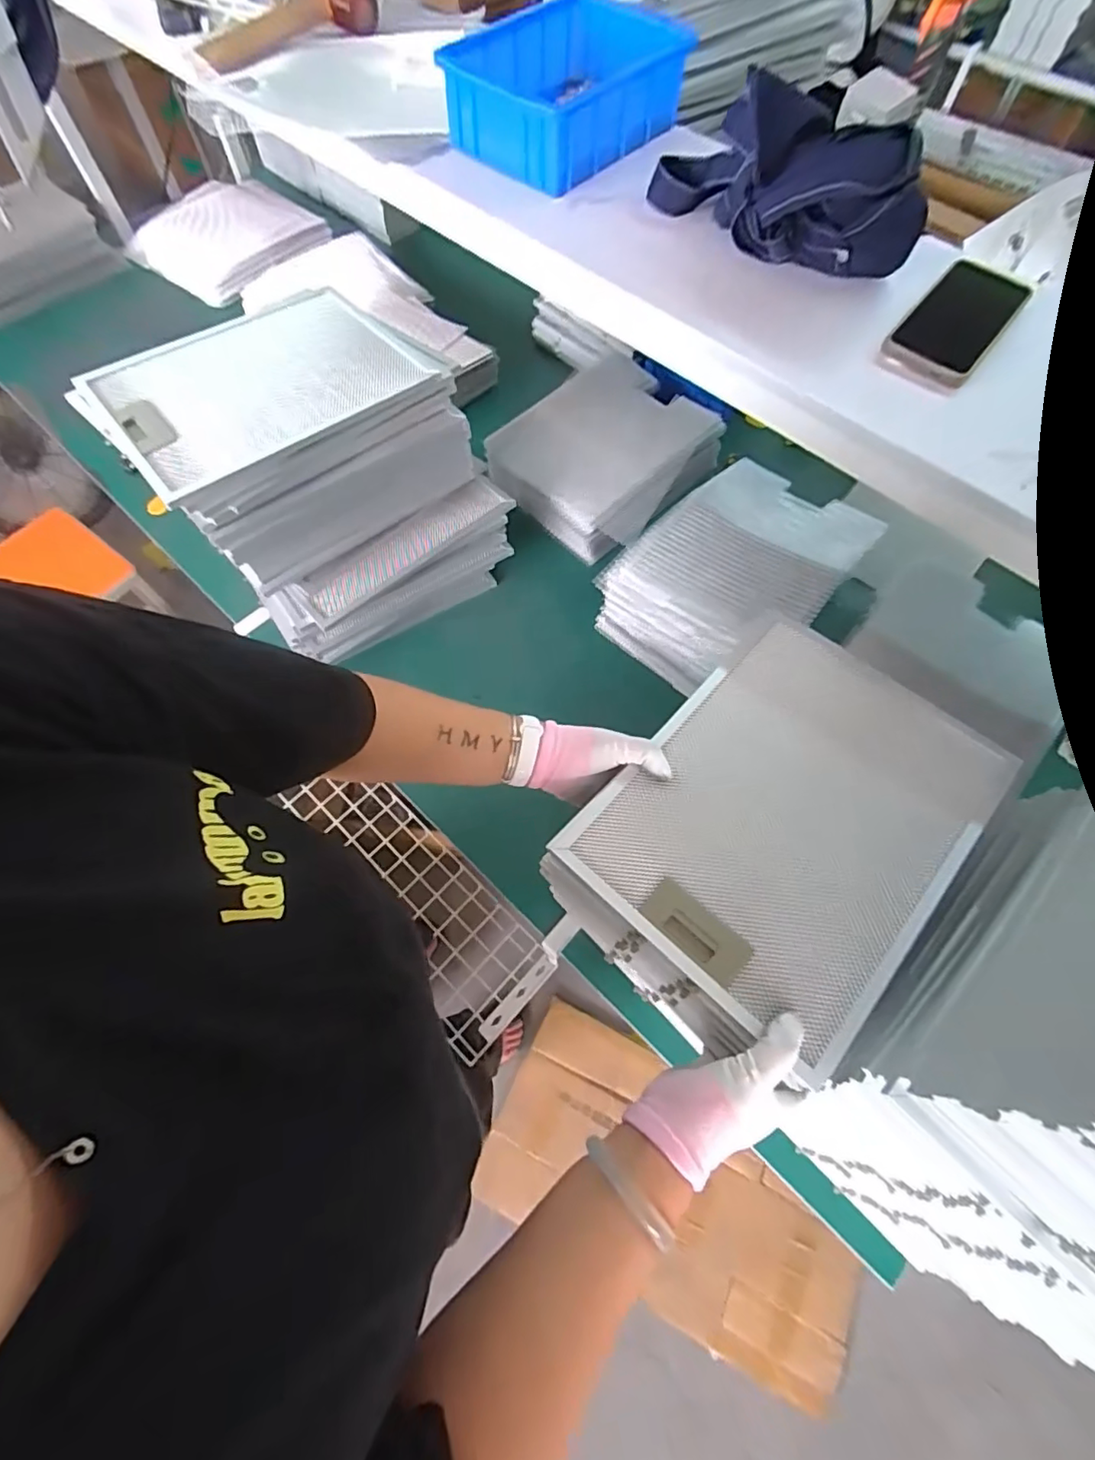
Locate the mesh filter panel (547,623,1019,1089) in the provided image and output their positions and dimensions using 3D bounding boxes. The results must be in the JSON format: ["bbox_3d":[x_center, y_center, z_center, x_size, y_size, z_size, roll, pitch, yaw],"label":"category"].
[{"bbox_3d":[0.206,0.073,0.492,0.250,0.032,0.321,38,73,20],"label":"mesh filter panel"}]

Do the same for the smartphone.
[{"bbox_3d":[0.370,-0.369,0.507,0.077,0.020,0.150,37,71,14],"label":"smartphone"}]

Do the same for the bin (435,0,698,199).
[{"bbox_3d":[0.027,-0.725,0.637,0.245,0.078,0.185,-42,73,-17],"label":"bin"}]

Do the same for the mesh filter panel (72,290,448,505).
[{"bbox_3d":[-0.346,-0.423,0.682,0.343,0.027,0.280,-38,72,-15],"label":"mesh filter panel"}]

